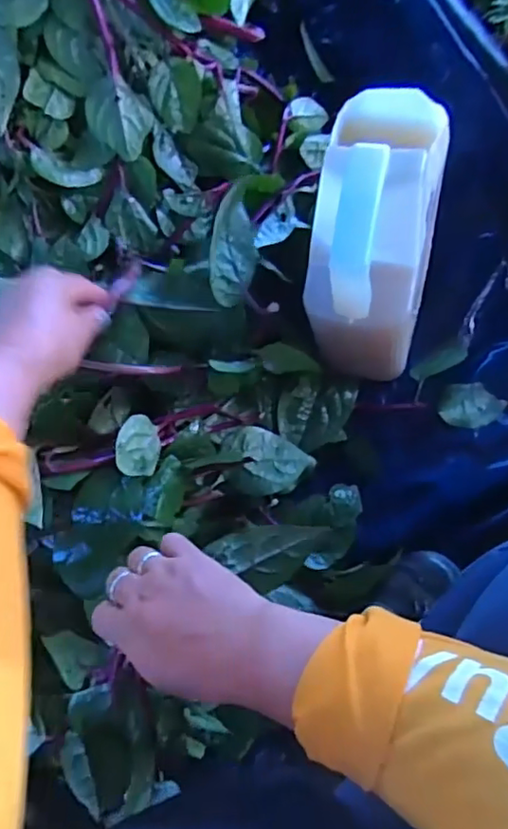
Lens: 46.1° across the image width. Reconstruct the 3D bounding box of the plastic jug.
[{"bbox_3d":[0.108,-0.172,0.554,0.103,0.214,0.209,7,78,3],"label":"plastic jug"}]

